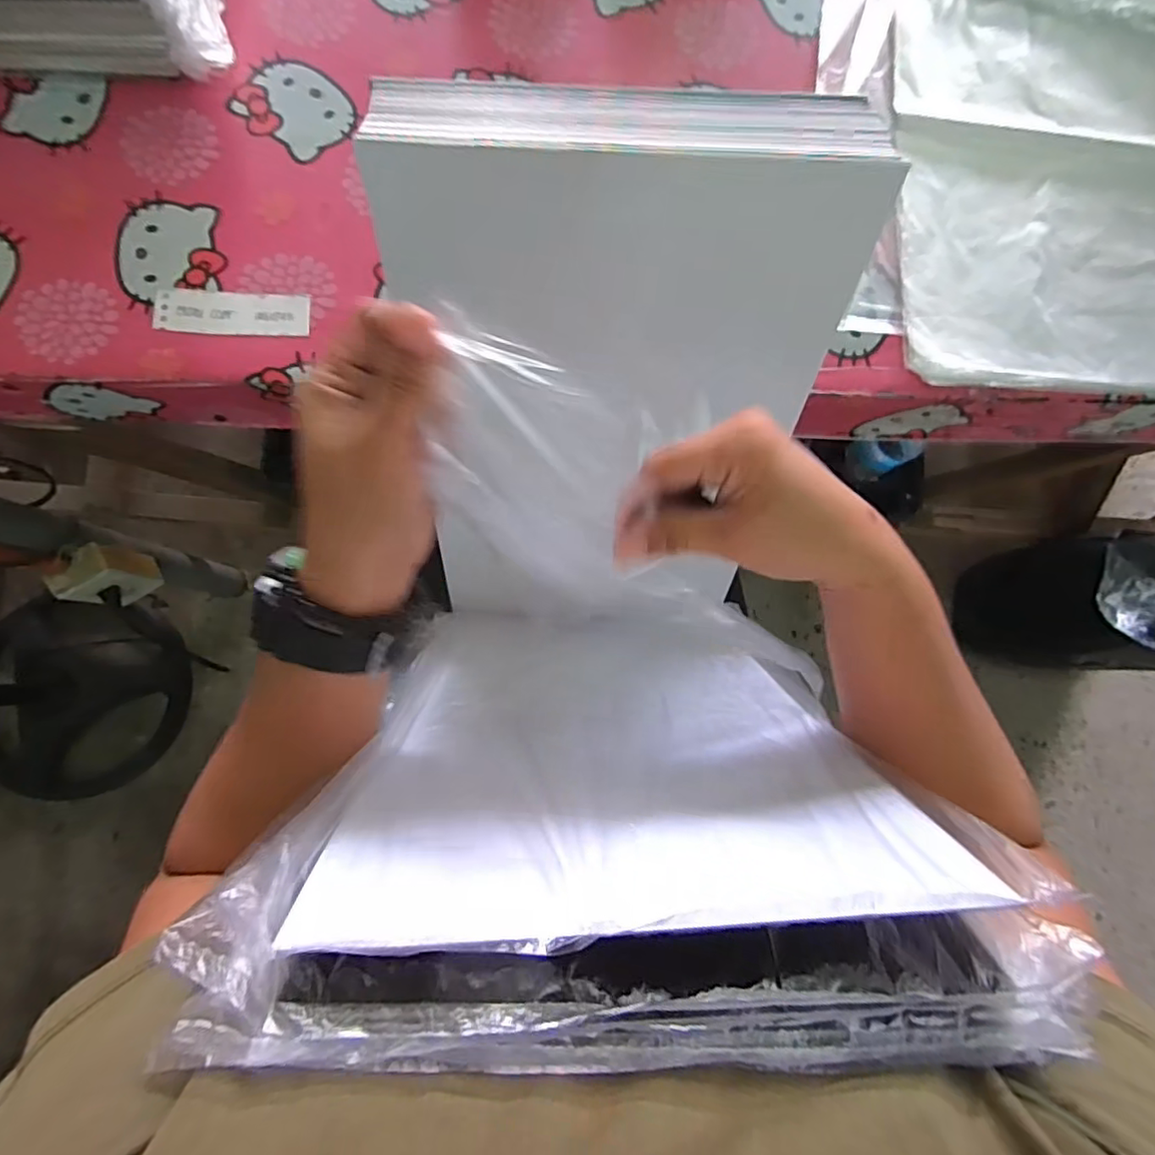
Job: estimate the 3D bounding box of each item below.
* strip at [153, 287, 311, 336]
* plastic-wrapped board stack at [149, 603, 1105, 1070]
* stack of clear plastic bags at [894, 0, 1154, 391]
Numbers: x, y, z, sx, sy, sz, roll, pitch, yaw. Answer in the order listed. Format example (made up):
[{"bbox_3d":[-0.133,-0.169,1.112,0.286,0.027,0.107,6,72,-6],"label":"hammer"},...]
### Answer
[{"bbox_3d":[-0.246,-0.190,0.415,0.108,0.007,0.031,2,83,-3],"label":"strip"},{"bbox_3d":[0.023,0.096,0.343,0.289,0.345,0.048,1,103,-1],"label":"plastic-wrapped board stack"},{"bbox_3d":[0.441,-0.435,0.465,0.353,0.034,0.623,15,86,0],"label":"stack of clear plastic bags"}]

